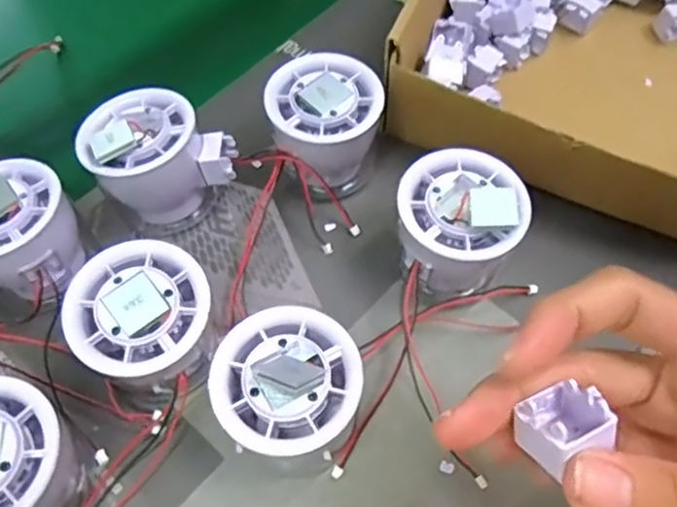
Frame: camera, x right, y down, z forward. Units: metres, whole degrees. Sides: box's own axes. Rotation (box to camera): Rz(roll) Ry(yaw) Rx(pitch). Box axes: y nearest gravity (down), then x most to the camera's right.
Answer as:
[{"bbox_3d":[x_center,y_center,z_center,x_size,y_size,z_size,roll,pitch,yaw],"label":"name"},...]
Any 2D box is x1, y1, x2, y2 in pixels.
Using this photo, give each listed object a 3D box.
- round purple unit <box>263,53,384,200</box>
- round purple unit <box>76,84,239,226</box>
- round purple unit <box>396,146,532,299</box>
[{"bbox_3d":[-0.006,-0.063,0.327,0.055,0.052,0.059,-1,59,1],"label":"round purple unit"},{"bbox_3d":[-0.091,-0.052,0.320,0.072,0.056,0.053,-16,60,-8],"label":"round purple unit"},{"bbox_3d":[0.054,-0.011,0.295,0.055,0.057,0.058,-1,59,1],"label":"round purple unit"}]

